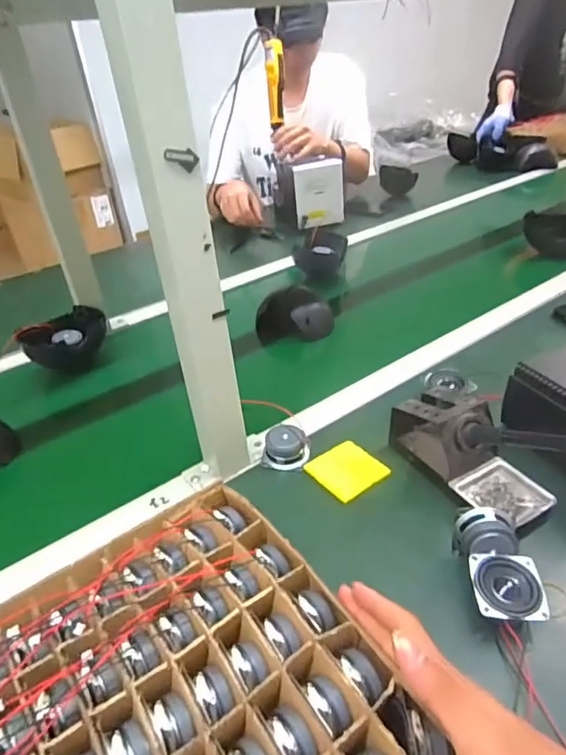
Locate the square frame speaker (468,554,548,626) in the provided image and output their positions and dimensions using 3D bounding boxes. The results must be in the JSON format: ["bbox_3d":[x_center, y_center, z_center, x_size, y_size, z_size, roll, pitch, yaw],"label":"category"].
[{"bbox_3d":[0.178,0.175,0.406,0.053,0.035,0.056,-1,34,8],"label":"square frame speaker"}]

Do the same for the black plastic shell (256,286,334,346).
[{"bbox_3d":[0.019,-0.096,0.809,0.120,0.083,0.054,-3,34,5],"label":"black plastic shell"}]

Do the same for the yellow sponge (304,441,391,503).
[{"bbox_3d":[0.067,0.098,0.545,0.065,0.006,0.068,-28,39,-26],"label":"yellow sponge"}]

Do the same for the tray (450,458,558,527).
[{"bbox_3d":[0.211,0.112,0.490,0.072,0.015,0.069,-22,37,-21],"label":"tray"}]

